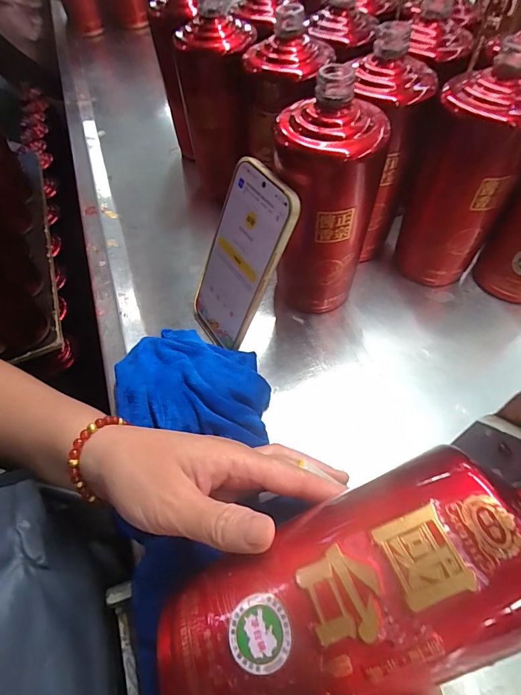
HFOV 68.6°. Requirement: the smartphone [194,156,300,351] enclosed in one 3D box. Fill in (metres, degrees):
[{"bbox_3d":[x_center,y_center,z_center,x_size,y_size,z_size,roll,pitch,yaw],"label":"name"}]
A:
[{"bbox_3d":[-0.021,-0.070,0.329,0.007,0.160,0.077,-16,55,-40],"label":"smartphone"}]

